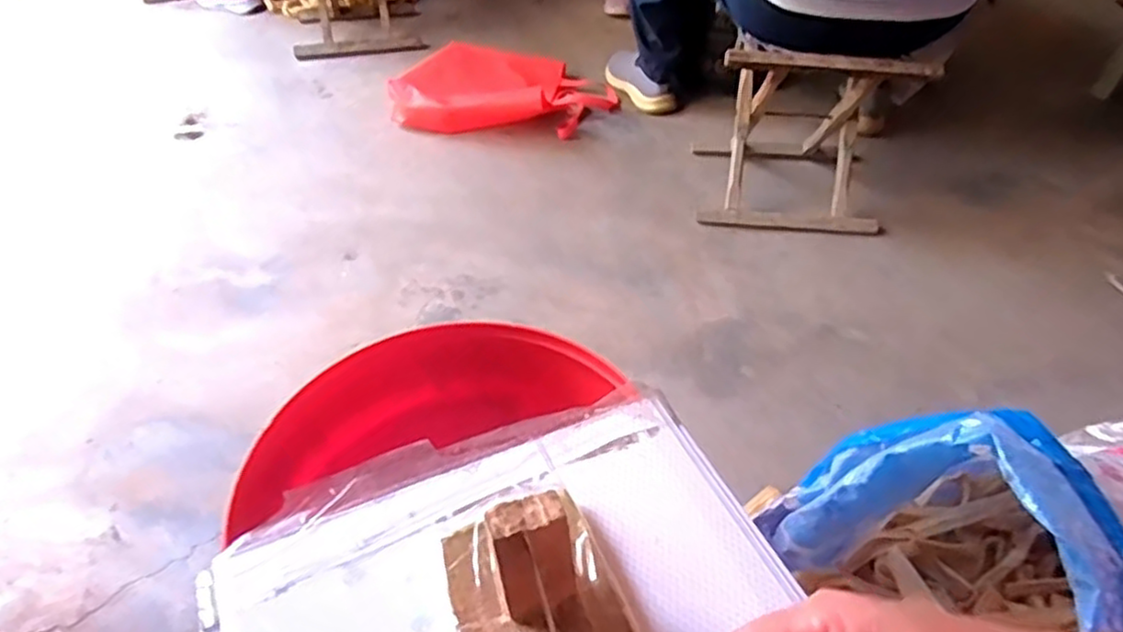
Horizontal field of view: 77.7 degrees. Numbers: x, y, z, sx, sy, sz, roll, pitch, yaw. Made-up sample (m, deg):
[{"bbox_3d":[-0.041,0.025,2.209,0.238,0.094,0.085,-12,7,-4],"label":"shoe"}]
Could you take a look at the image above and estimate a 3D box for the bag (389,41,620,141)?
[{"bbox_3d":[-0.114,-0.495,1.507,0.442,0.101,0.318,13,47,12],"label":"bag"}]

